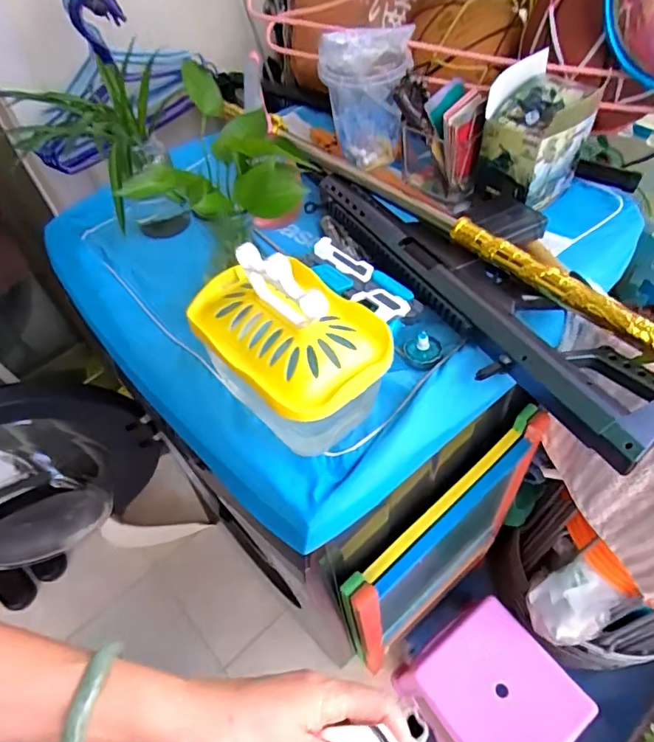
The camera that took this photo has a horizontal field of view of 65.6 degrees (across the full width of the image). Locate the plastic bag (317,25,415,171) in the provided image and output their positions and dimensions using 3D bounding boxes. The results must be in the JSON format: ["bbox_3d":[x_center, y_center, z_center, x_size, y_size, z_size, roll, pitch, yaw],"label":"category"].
[{"bbox_3d":[0.051,-0.374,0.697,0.126,0.156,0.095,-1,53,5],"label":"plastic bag"}]

